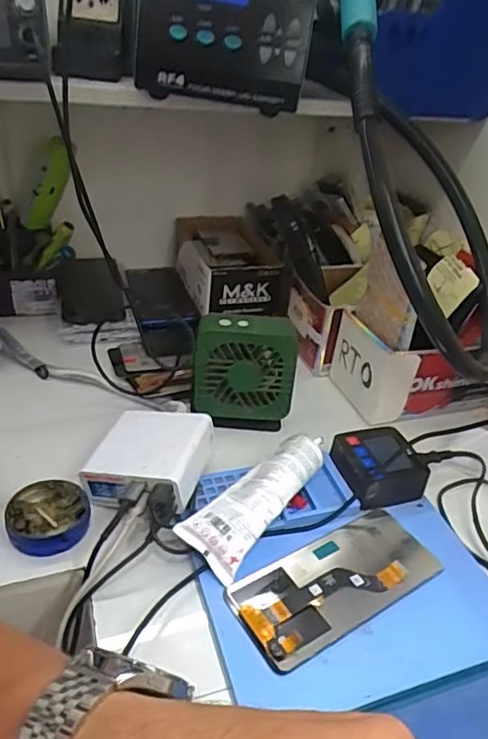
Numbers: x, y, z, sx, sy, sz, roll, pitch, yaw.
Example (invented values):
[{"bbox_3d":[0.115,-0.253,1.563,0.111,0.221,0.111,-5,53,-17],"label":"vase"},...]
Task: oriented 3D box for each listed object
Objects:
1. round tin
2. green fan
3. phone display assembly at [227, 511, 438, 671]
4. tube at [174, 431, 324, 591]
[{"bbox_3d":[-0.153,0.117,0.441,0.061,0.019,0.060,5,34,-3],"label":"round tin"},{"bbox_3d":[0.000,0.002,0.549,0.097,0.107,0.042,6,35,-3],"label":"green fan"},{"bbox_3d":[0.071,0.158,0.418,0.161,0.008,0.071,-15,41,-31],"label":"phone display assembly"},{"bbox_3d":[0.012,0.101,0.451,0.048,0.031,0.135,28,42,26],"label":"tube"}]

